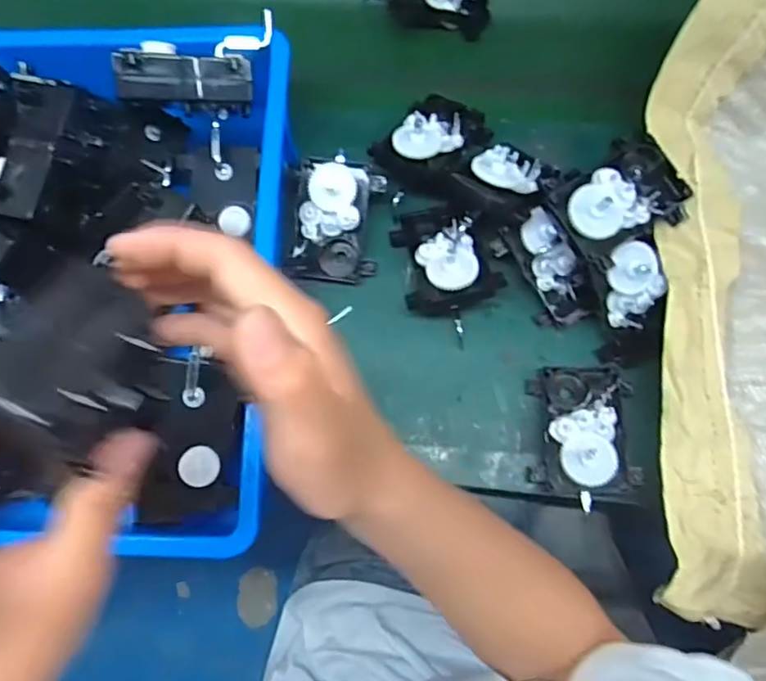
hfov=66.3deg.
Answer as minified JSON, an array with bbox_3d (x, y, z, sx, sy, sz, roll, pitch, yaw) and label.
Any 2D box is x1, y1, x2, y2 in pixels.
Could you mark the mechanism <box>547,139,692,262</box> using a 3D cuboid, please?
[{"bbox_3d":[0.178,-0.110,0.443,0.097,0.034,0.071,-29,76,-6],"label":"mechanism"}]

